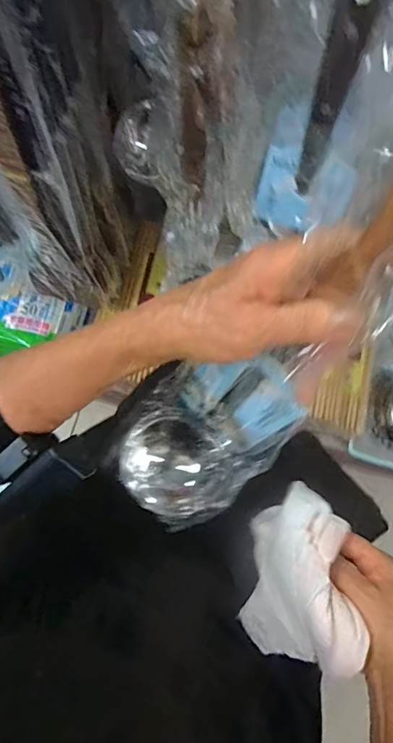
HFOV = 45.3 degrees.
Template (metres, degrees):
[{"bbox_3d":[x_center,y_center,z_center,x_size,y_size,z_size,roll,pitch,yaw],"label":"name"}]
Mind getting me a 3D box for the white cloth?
[{"bbox_3d":[0.090,0.164,0.392,0.083,0.076,0.132,9,72,3],"label":"white cloth"}]

